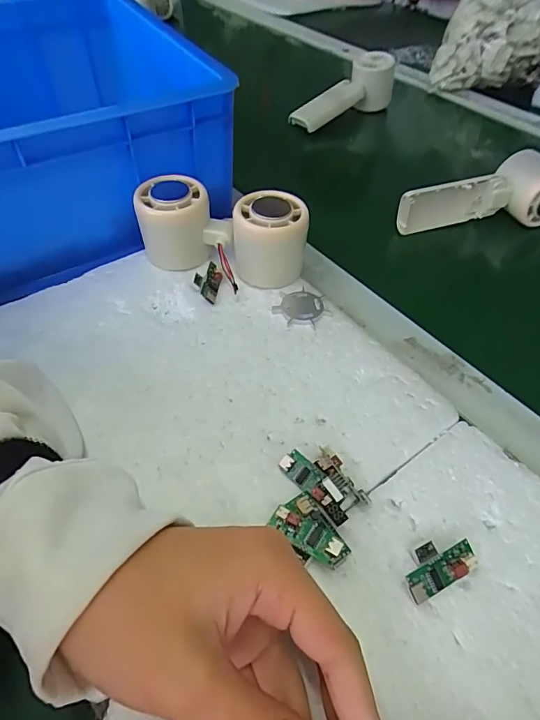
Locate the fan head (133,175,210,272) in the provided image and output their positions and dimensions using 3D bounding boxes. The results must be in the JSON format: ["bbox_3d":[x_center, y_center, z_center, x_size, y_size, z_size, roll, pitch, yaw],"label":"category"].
[{"bbox_3d":[-0.075,-0.104,0.352,0.053,0.059,0.050,-8,52,-8],"label":"fan head"}]

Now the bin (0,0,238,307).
[{"bbox_3d":[-0.228,-0.191,0.378,0.314,0.124,0.271,-27,57,-22],"label":"bin"}]

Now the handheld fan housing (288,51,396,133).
[{"bbox_3d":[0.093,-0.343,0.591,0.164,0.051,0.056,-33,58,-11],"label":"handheld fan housing"}]

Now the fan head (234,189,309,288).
[{"bbox_3d":[0.000,-0.088,0.342,0.055,0.058,0.056,1,51,-1],"label":"fan head"}]

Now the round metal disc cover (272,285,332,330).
[{"bbox_3d":[0.024,-0.040,0.337,0.040,0.006,0.038,1,51,-1],"label":"round metal disc cover"}]

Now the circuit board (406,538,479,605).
[{"bbox_3d":[0.082,0.102,0.221,0.038,0.010,0.020,-20,55,-17],"label":"circuit board"}]

